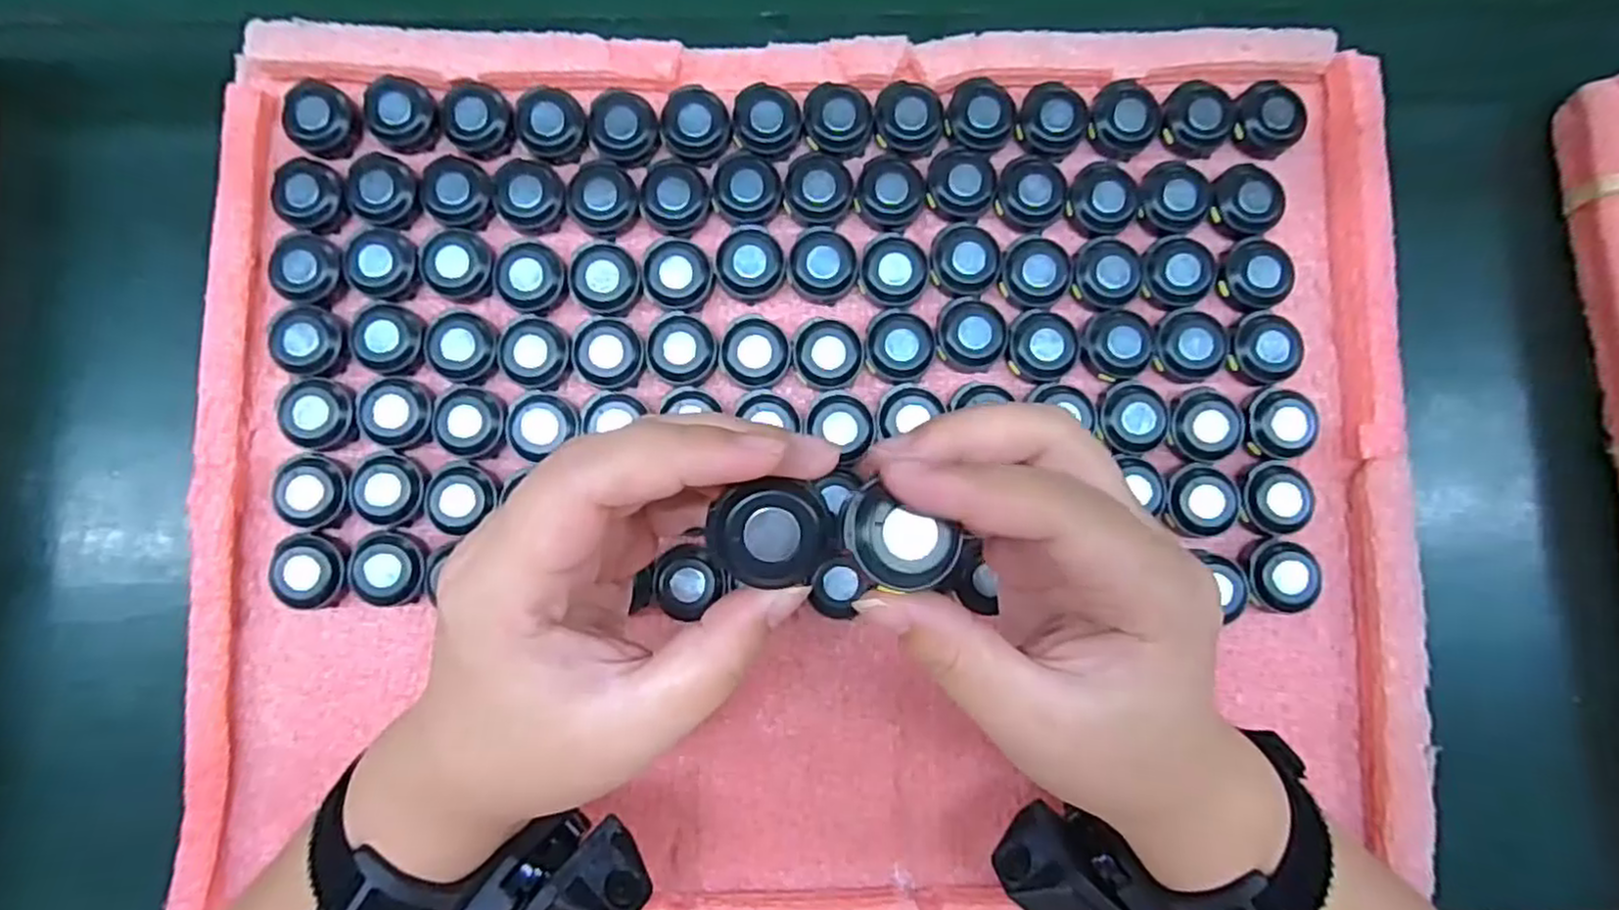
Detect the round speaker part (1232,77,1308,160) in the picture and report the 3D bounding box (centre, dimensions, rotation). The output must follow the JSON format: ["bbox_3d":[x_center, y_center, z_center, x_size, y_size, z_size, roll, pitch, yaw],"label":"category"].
[{"bbox_3d":[0.199,-0.147,0.321,0.030,0.012,0.033,0,82,-1],"label":"round speaker part"}]

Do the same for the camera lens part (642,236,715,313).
[{"bbox_3d":[-0.055,-0.076,0.313,0.029,0.011,0.029,0,82,-1],"label":"camera lens part"}]

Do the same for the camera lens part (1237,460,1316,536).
[{"bbox_3d":[0.191,0.018,0.309,0.028,0.014,0.029,0,82,-1],"label":"camera lens part"}]

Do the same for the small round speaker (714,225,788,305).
[{"bbox_3d":[-0.025,-0.081,0.314,0.029,0.010,0.030,0,82,-1],"label":"small round speaker"}]

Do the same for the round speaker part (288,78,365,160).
[{"bbox_3d":[-0.207,-0.143,0.315,0.028,0.013,0.030,0,84,-4],"label":"round speaker part"}]

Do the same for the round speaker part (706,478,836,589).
[{"bbox_3d":[-0.009,0.020,0.183,0.030,0.008,0.024,-4,84,-5],"label":"round speaker part"}]

